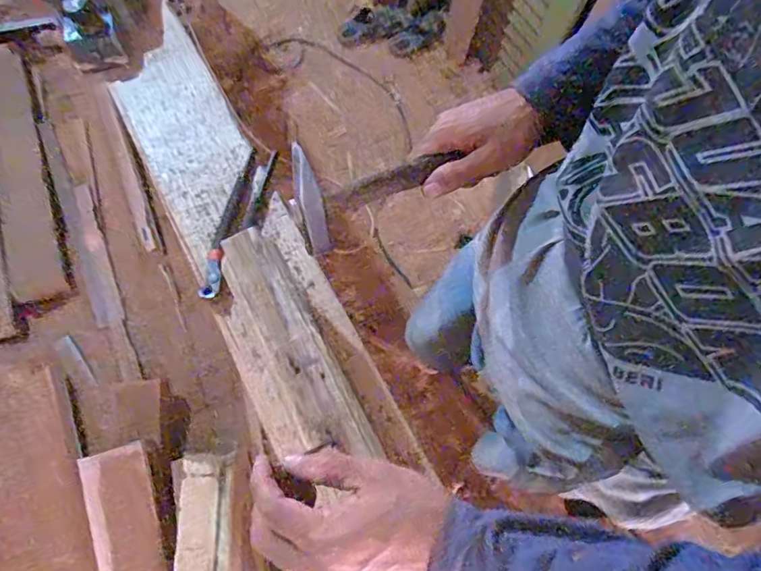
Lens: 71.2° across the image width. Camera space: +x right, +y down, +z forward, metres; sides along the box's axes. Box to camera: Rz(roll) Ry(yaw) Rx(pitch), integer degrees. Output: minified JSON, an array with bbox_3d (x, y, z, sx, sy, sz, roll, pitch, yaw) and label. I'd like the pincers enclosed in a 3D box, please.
[{"bbox_3d":[-0.188,-0.087,0.690,0.043,0.029,0.227,10,70,4],"label":"pincers"}]

